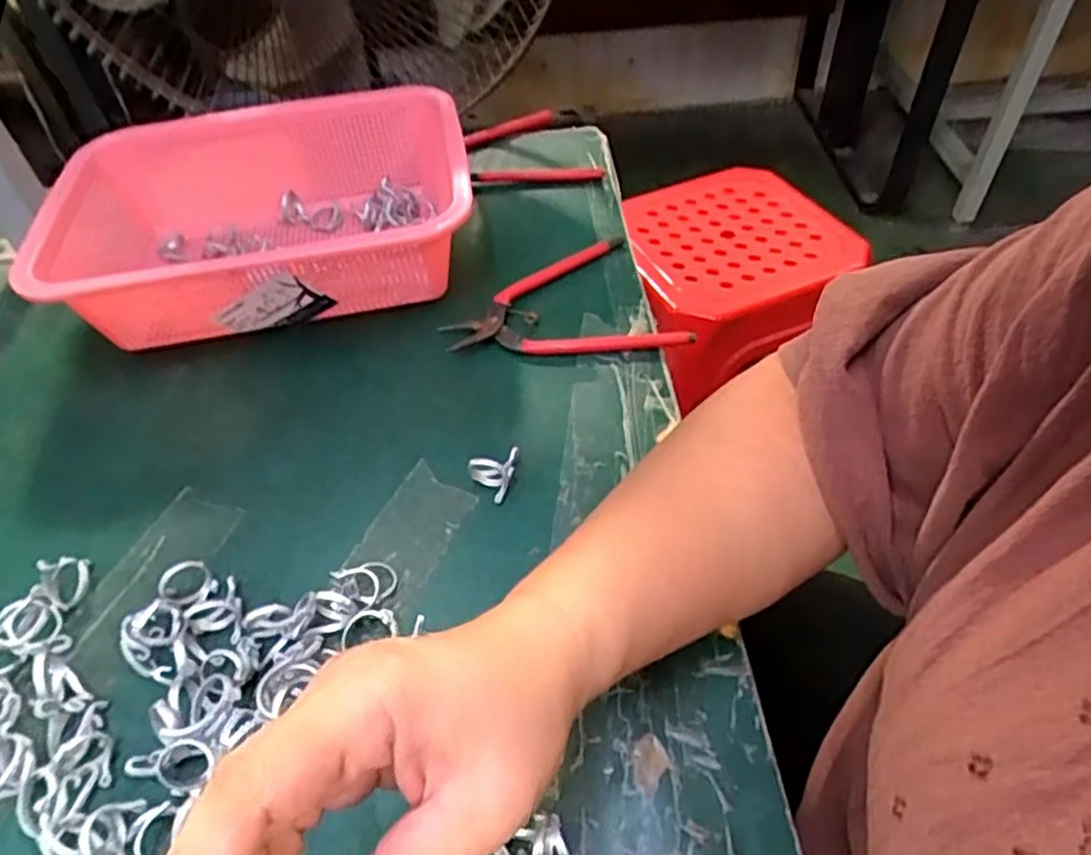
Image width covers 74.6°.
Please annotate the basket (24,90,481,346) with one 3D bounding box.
[{"bbox_3d":[-0.184,-0.135,0.479,0.267,0.080,0.174,-9,49,-3],"label":"basket"}]

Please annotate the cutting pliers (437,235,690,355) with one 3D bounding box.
[{"bbox_3d":[0.007,-0.070,0.452,0.136,0.013,0.113,-20,50,-12],"label":"cutting pliers"}]

